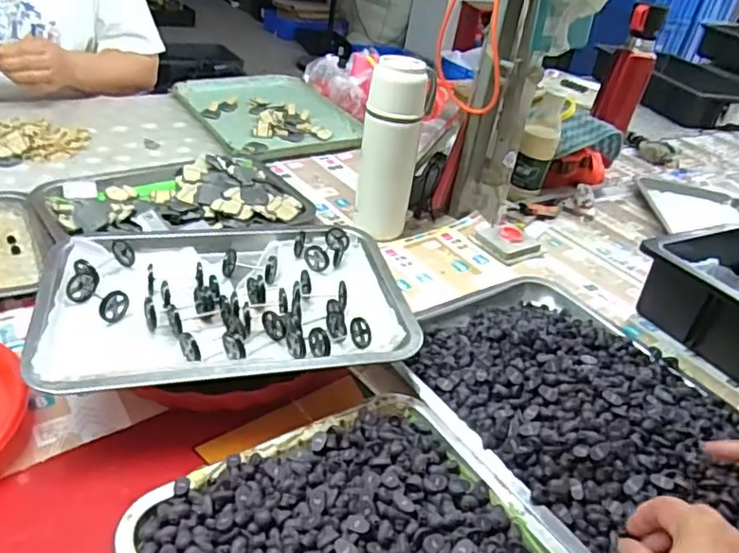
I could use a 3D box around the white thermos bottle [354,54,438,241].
[{"bbox_3d":[0.026,-0.146,0.727,0.072,0.216,0.060,10,35,4],"label":"white thermos bottle"}]

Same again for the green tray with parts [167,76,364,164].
[{"bbox_3d":[-0.173,-0.291,1.062,0.259,0.027,0.326,-12,39,-31],"label":"green tray with parts"}]

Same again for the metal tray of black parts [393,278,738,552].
[{"bbox_3d":[0.198,0.105,0.541,0.259,0.056,0.359,-19,42,-33],"label":"metal tray of black parts"}]

